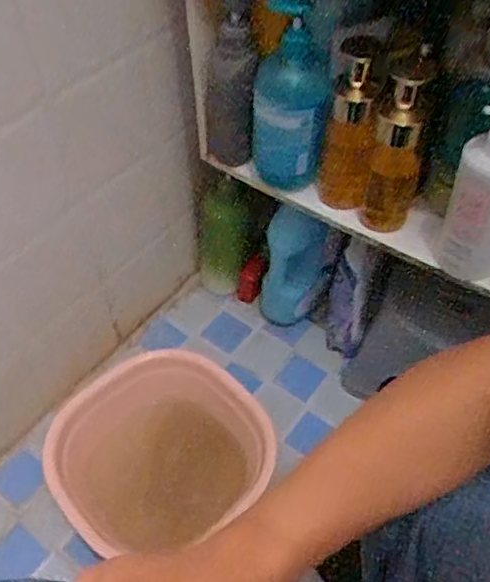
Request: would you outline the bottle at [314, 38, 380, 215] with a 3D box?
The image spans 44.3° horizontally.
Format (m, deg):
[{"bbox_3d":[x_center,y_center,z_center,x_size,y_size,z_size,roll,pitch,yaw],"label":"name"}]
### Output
[{"bbox_3d":[0.117,-0.171,0.668,0.064,0.211,0.067,4,50,5],"label":"bottle"}]

